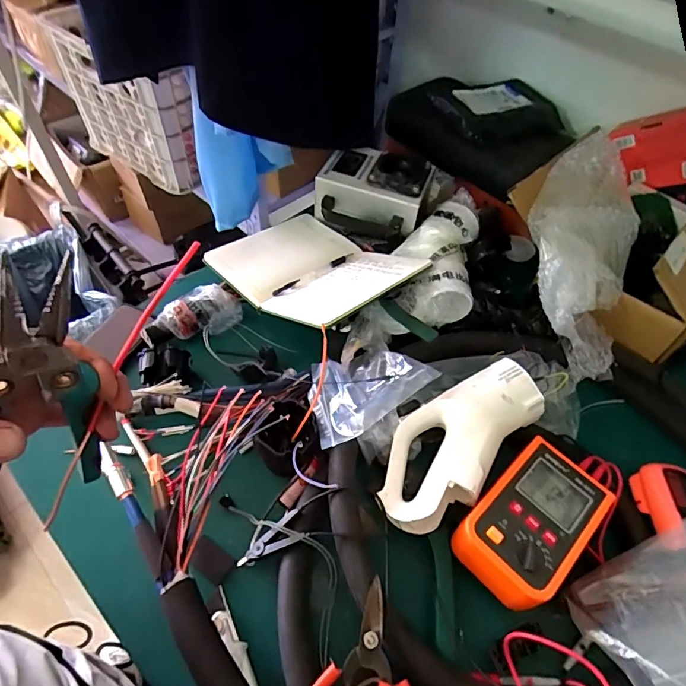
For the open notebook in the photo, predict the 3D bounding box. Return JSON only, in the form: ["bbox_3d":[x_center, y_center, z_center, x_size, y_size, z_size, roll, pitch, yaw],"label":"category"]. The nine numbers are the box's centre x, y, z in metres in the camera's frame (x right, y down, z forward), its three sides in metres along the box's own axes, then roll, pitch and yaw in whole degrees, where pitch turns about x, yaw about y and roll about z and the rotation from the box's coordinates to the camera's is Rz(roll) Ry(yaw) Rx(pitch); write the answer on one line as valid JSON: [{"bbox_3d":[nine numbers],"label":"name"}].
[{"bbox_3d":[-0.046,-0.122,0.681,0.214,0.086,0.271,-36,63,-27],"label":"open notebook"}]

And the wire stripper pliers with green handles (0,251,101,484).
[{"bbox_3d":[-0.171,0.035,0.259,0.088,0.192,0.014,-5,46,-49],"label":"wire stripper pliers with green handles"}]

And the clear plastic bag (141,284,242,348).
[{"bbox_3d":[-0.222,-0.045,0.668,0.142,0.042,0.081,-14,79,-17],"label":"clear plastic bag"}]

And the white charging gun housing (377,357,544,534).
[{"bbox_3d":[0.126,0.108,0.522,0.109,0.051,0.220,40,78,23],"label":"white charging gun housing"}]

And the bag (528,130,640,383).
[{"bbox_3d":[0.327,-0.137,0.626,0.139,0.110,0.352,12,70,5],"label":"bag"}]

